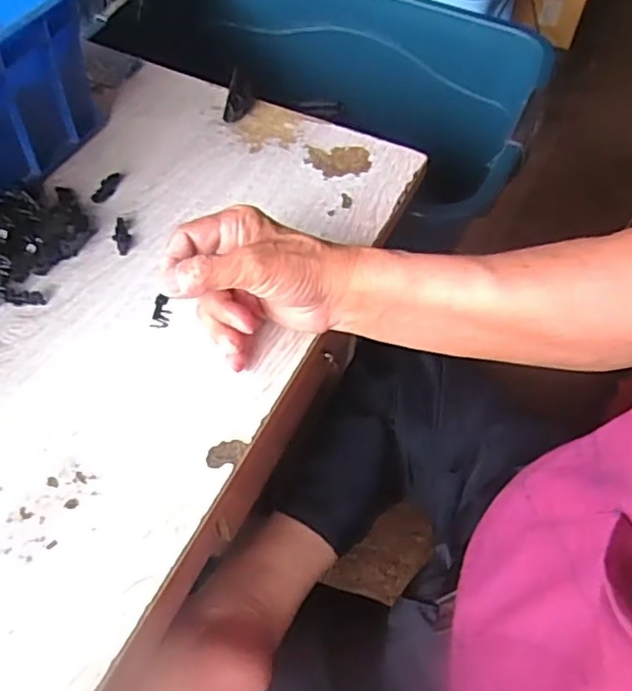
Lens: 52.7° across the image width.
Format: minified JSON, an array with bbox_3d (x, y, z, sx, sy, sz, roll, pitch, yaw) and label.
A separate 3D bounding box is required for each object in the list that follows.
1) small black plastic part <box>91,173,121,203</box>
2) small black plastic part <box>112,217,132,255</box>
[{"bbox_3d":[-0.178,-0.136,0.543,0.011,0.006,0.036,19,55,11],"label":"small black plastic part"},{"bbox_3d":[-0.157,-0.090,0.515,0.014,0.006,0.041,-9,55,-9],"label":"small black plastic part"}]

